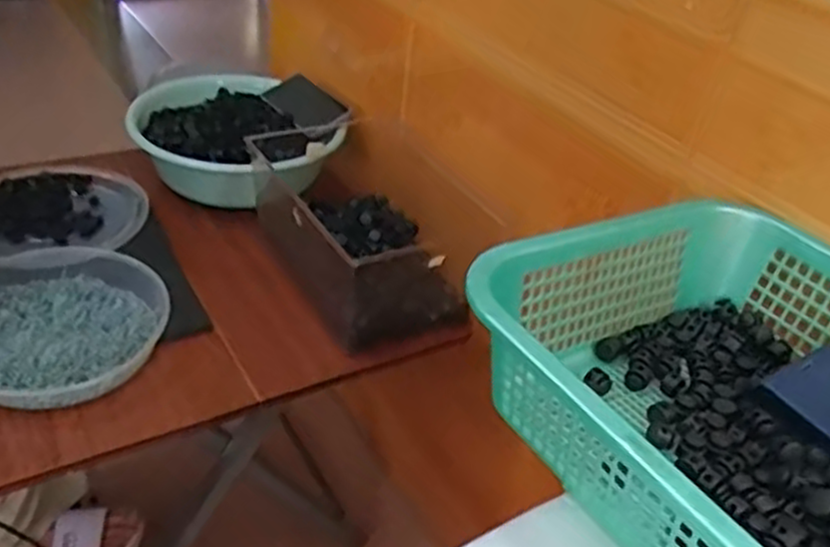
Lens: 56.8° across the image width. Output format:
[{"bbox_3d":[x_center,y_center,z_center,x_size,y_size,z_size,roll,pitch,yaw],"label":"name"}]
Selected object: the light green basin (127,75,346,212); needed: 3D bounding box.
[{"bbox_3d":[-0.258,-0.198,1.087,0.262,0.086,0.266,5,36,-3],"label":"light green basin"}]

